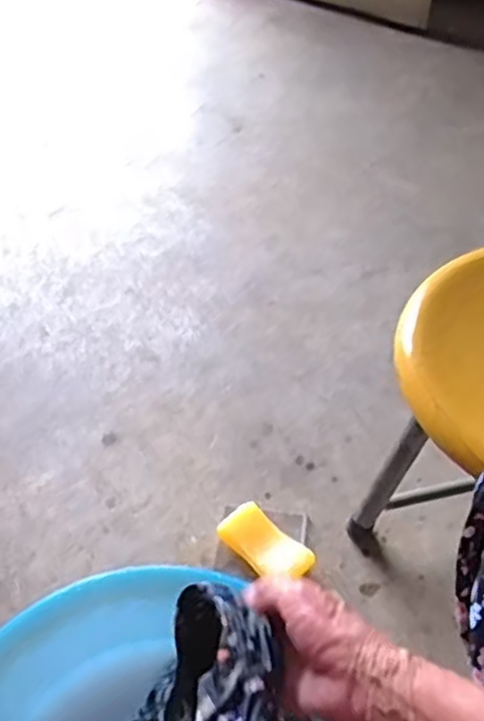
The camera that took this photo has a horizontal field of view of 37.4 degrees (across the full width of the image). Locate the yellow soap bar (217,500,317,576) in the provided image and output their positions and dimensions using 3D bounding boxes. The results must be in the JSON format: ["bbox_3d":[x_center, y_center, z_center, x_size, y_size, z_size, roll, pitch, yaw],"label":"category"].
[{"bbox_3d":[0.027,0.214,0.820,0.107,0.032,0.052,35,58,27],"label":"yellow soap bar"}]

